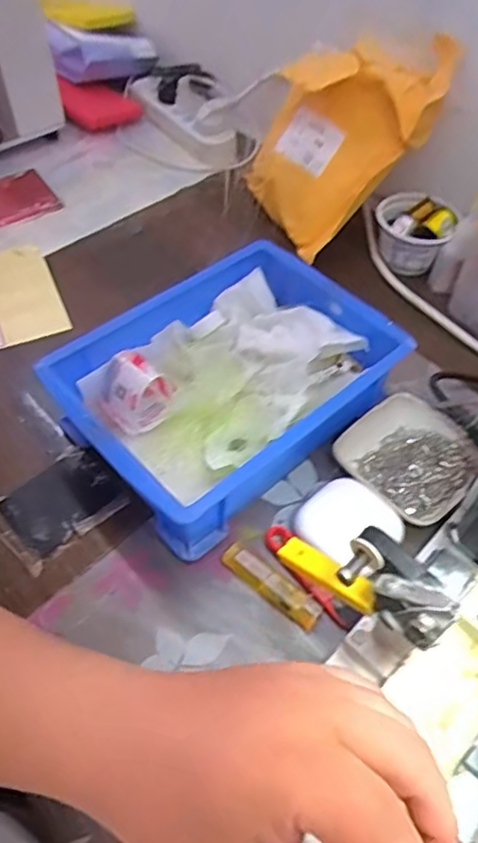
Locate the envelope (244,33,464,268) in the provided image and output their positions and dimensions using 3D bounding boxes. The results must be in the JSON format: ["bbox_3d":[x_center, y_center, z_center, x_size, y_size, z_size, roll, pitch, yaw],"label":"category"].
[{"bbox_3d":[0.096,-0.289,0.594,0.146,0.217,0.050,47,34,6],"label":"envelope"}]

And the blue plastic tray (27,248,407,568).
[{"bbox_3d":[-0.009,-0.028,0.480,0.234,0.075,0.176,-36,62,-25],"label":"blue plastic tray"}]

